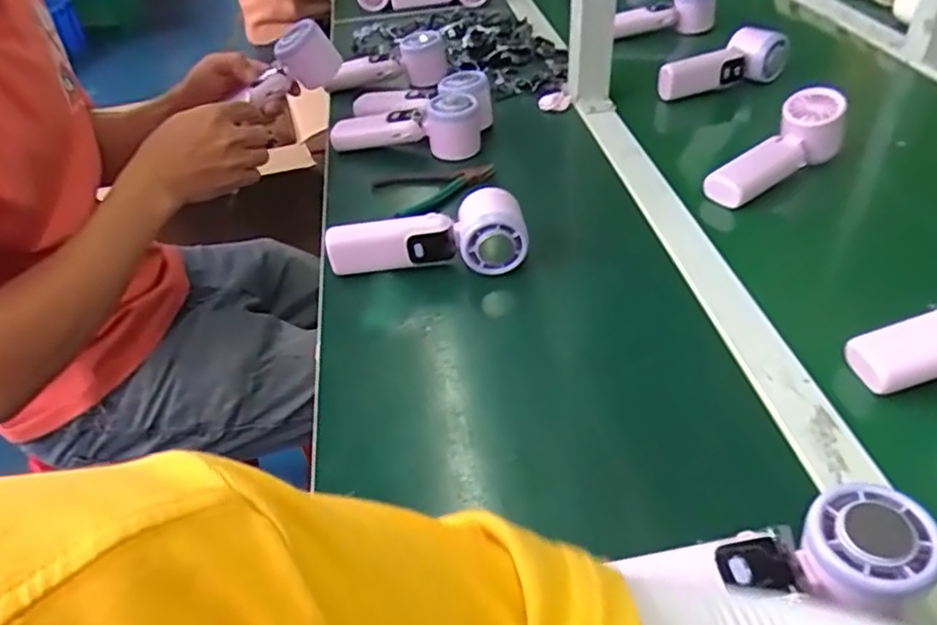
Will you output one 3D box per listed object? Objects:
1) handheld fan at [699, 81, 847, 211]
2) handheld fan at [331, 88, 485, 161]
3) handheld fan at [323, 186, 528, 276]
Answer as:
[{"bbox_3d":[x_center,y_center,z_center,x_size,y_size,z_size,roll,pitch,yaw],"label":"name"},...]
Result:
[{"bbox_3d":[0.301,-0.153,0.659,0.164,0.052,0.048,-37,49,-11],"label":"handheld fan"},{"bbox_3d":[-0.070,-0.214,0.743,0.165,0.062,0.051,6,42,11],"label":"handheld fan"},{"bbox_3d":[-0.035,-0.065,0.578,0.165,0.059,0.050,0,41,4],"label":"handheld fan"}]

